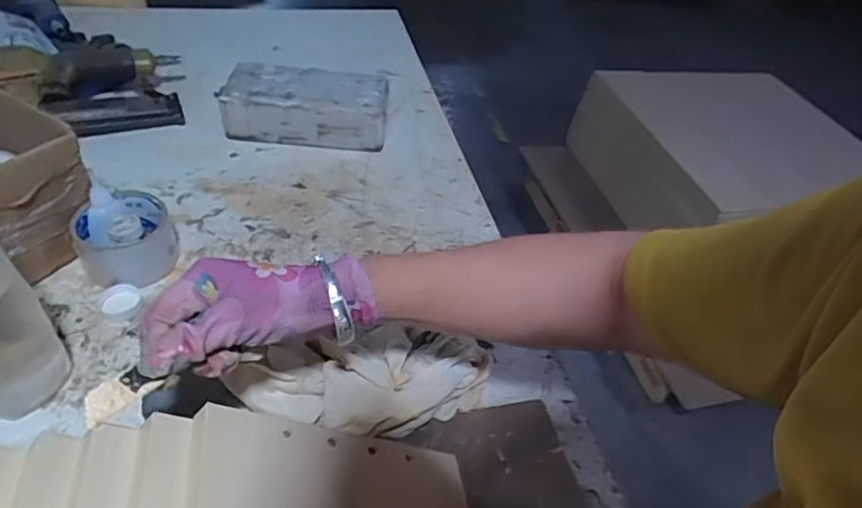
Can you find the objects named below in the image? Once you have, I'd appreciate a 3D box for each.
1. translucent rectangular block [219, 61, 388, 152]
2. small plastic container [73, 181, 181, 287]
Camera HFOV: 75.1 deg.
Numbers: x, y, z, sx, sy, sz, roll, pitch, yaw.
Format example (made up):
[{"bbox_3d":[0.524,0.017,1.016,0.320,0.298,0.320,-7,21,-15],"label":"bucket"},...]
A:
[{"bbox_3d":[-0.161,-0.191,0.736,0.209,0.073,0.082,5,42,-3],"label":"translucent rectangular block"},{"bbox_3d":[-0.296,-0.017,0.544,0.085,0.063,0.088,-23,50,-29],"label":"small plastic container"}]

